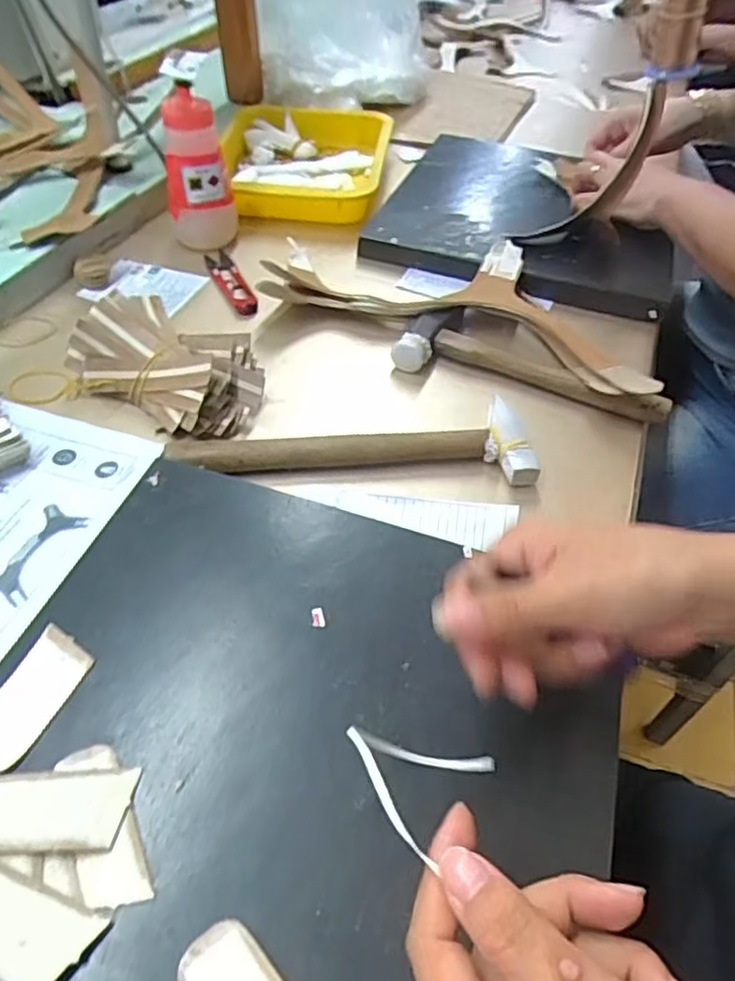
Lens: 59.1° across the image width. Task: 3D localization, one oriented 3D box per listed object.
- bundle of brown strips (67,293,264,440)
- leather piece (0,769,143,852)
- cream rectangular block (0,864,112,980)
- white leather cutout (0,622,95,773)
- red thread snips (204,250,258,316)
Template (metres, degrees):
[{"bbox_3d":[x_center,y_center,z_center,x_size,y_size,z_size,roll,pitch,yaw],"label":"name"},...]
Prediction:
[{"bbox_3d":[-0.147,-0.096,0.490,0.153,0.049,0.087,24,51,18],"label":"bundle of brown strips"},{"bbox_3d":[-0.136,0.135,0.275,0.067,0.004,0.032,6,44,-12],"label":"leather piece"},{"bbox_3d":[-0.139,0.164,0.246,0.070,0.006,0.030,25,50,2],"label":"cream rectangular block"},{"bbox_3d":[-0.163,0.100,0.313,0.032,0.004,0.070,16,49,11],"label":"white leather cutout"},{"bbox_3d":[-0.129,-0.200,0.613,0.024,0.011,0.114,-18,51,-18],"label":"red thread snips"}]

